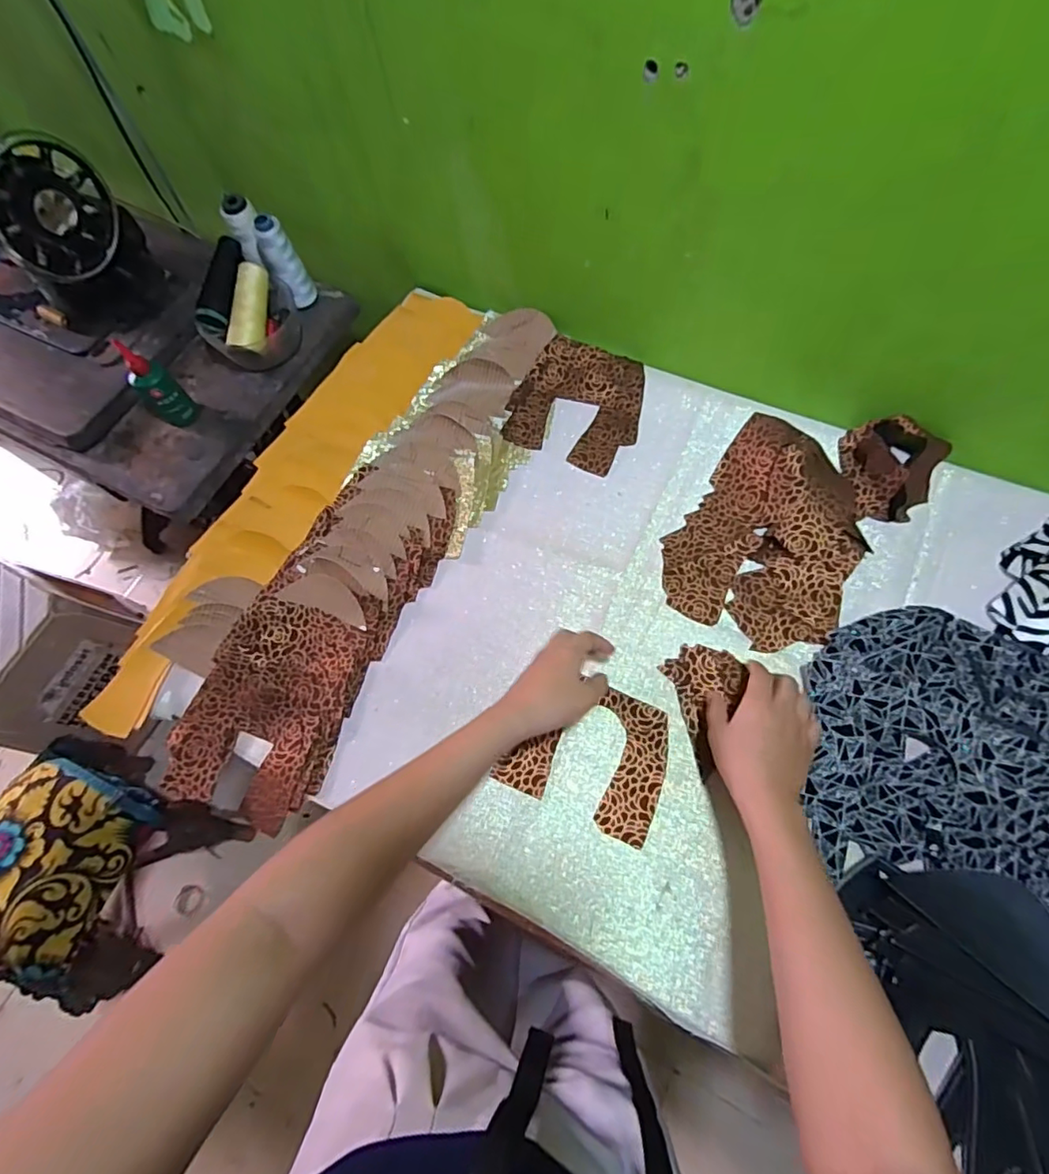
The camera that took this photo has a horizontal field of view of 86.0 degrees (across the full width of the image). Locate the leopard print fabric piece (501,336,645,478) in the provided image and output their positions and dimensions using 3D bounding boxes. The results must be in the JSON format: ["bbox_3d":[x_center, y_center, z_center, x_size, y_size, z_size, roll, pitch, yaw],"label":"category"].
[{"bbox_3d":[0.065,-0.221,0.669,0.149,0.007,0.161,22,72,12],"label":"leopard print fabric piece"}]

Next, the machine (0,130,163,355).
[{"bbox_3d":[-0.686,-0.466,0.700,0.383,0.200,0.162,22,71,12],"label":"machine"}]

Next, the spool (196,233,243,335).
[{"bbox_3d":[-0.376,-0.380,0.704,0.035,0.033,0.118,6,69,6],"label":"spool"}]

